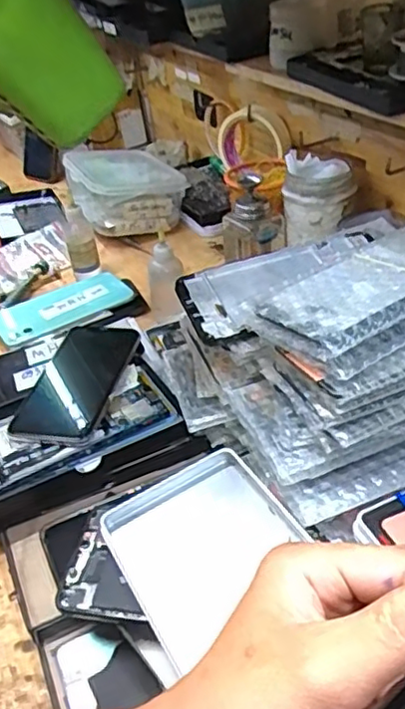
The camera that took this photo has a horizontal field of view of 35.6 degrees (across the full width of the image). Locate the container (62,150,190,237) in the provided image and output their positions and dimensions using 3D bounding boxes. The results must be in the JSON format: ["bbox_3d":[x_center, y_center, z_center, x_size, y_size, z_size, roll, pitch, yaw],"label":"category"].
[{"bbox_3d":[-0.109,-0.234,0.880,0.135,0.077,0.185,-17,38,-12],"label":"container"}]

